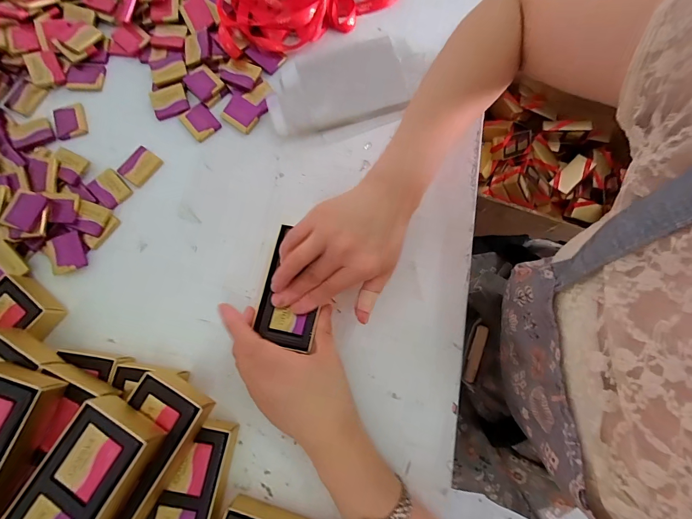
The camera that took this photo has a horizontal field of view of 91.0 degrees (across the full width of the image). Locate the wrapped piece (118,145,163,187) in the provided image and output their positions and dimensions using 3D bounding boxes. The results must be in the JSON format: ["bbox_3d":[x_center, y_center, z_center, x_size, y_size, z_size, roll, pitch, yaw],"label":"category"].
[{"bbox_3d":[-0.227,-0.103,0.374,0.035,0.004,0.039,36,79,6],"label":"wrapped piece"}]

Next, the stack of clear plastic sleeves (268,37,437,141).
[{"bbox_3d":[0.004,-0.204,0.396,0.184,0.013,0.118,-10,78,-4],"label":"stack of clear plastic sleeves"}]

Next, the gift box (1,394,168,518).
[{"bbox_3d":[-0.186,0.163,0.234,0.059,0.026,0.117,31,78,5],"label":"gift box"}]

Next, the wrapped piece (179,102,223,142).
[{"bbox_3d":[-0.165,-0.157,0.382,0.032,0.004,0.042,-39,81,-9],"label":"wrapped piece"}]

